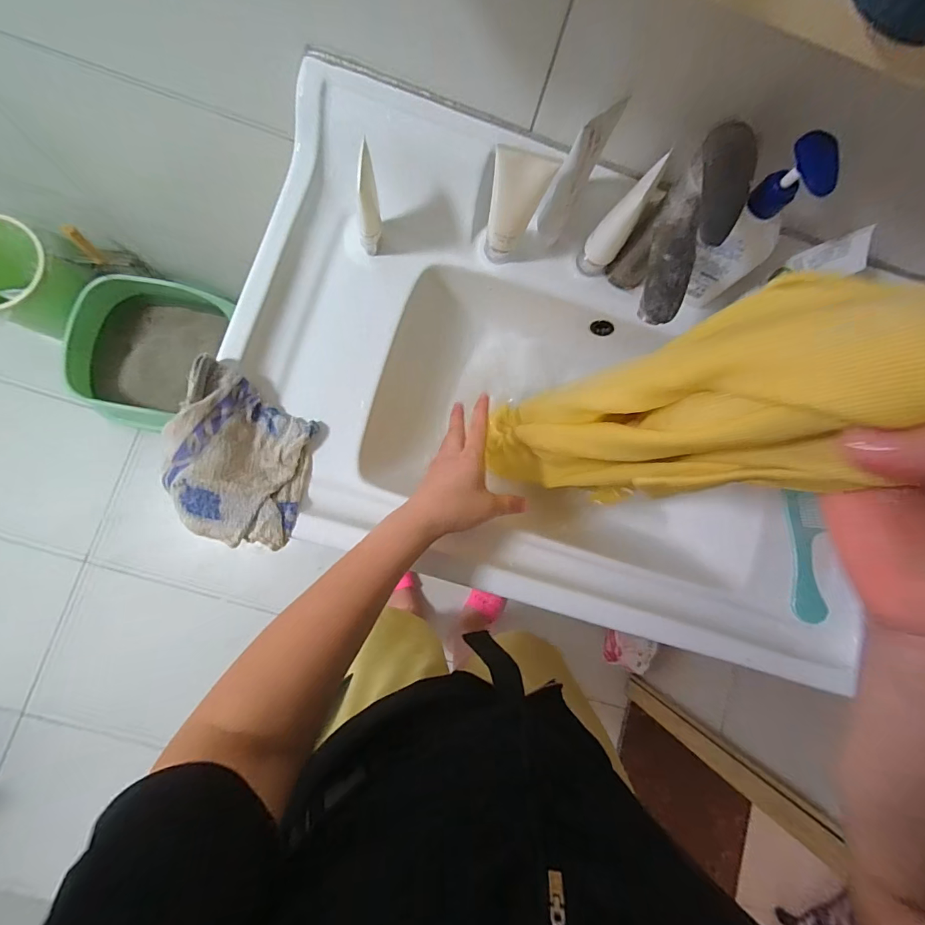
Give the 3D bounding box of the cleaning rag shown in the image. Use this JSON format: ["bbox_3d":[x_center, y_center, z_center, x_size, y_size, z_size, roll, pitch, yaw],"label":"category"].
[{"bbox_3d":[-0.223,-0.008,0.442,0.127,0.053,0.172,11,82,-6],"label":"cleaning rag"}]

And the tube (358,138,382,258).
[{"bbox_3d":[-0.096,-0.260,0.445,0.024,0.119,0.046,-9,85,-8],"label":"tube"}]

